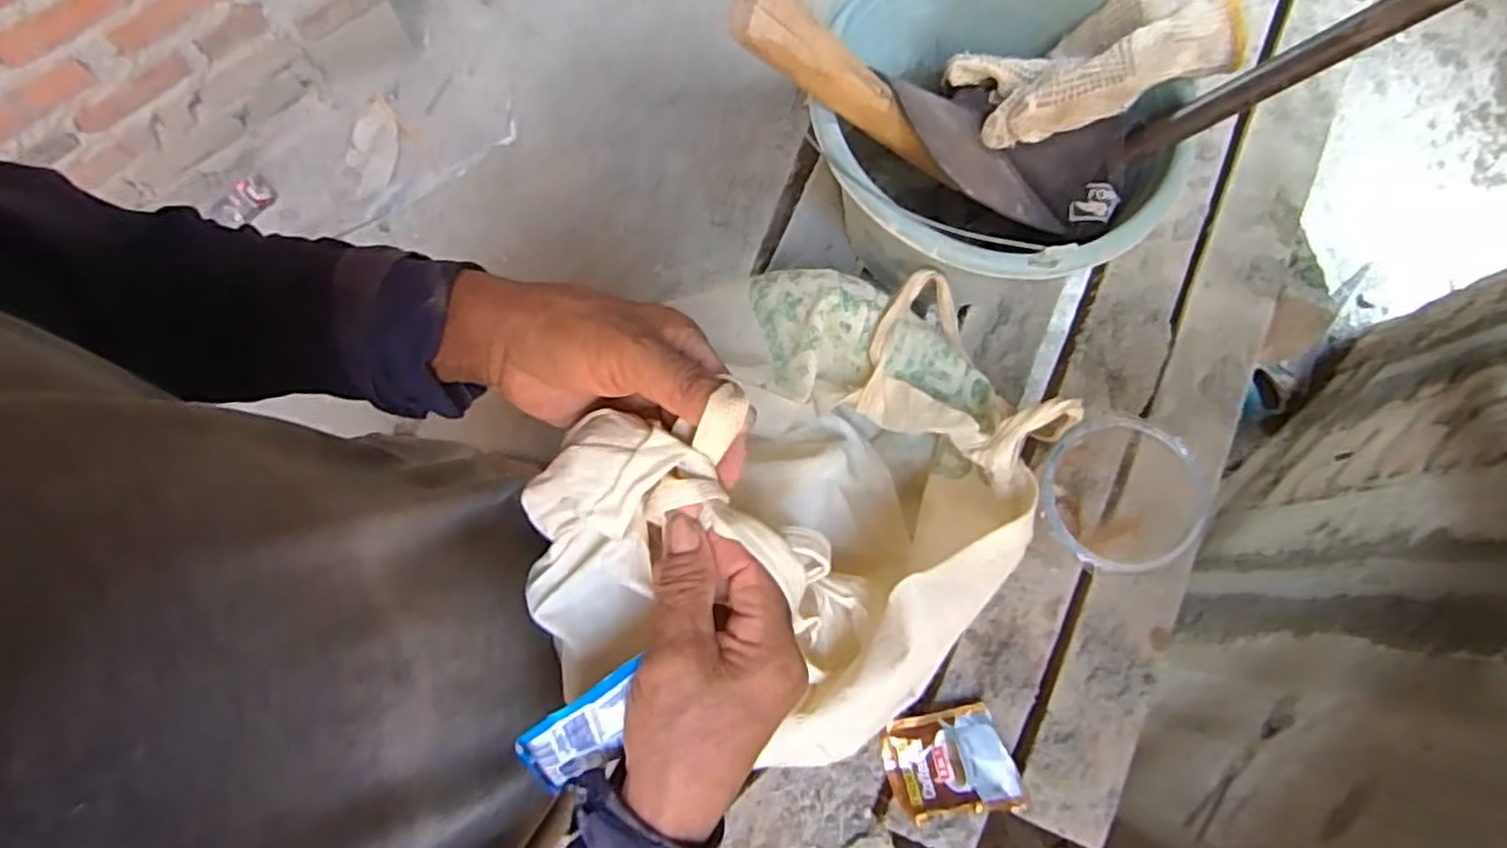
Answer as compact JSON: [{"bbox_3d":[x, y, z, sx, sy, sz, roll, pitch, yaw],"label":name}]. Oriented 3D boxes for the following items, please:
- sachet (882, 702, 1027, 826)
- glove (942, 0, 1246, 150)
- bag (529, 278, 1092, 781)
[{"bbox_3d":[0.138,0.239,0.519,0.088,0.021,0.069,-9,77,-4],"label":"sachet"},{"bbox_3d":[0.223,-0.238,0.483,0.173,0.052,0.090,-22,78,-6],"label":"glove"},{"bbox_3d":[0.031,0.035,0.428,0.220,0.223,0.304,28,78,5],"label":"bag"}]

